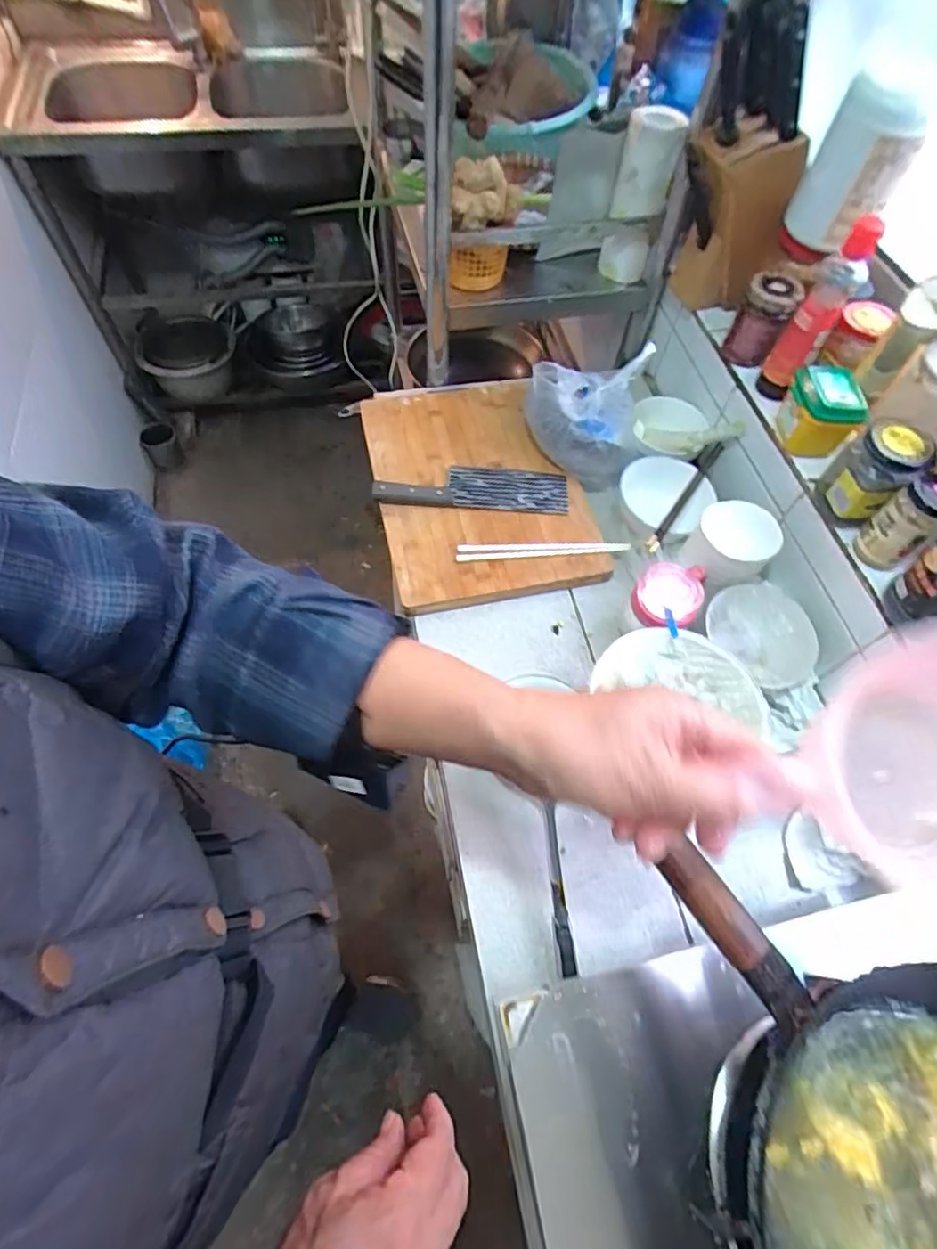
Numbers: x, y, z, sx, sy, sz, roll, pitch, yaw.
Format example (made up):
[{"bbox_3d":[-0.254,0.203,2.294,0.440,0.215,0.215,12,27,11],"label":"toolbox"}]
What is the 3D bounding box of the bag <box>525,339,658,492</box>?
[{"bbox_3d":[0.167,-0.306,0.821,0.167,0.170,0.108,13,62,4],"label":"bag"}]

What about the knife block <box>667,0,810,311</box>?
[{"bbox_3d":[0.349,-0.556,0.721,0.144,0.319,0.111,33,65,14],"label":"knife block"}]

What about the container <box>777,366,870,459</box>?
[{"bbox_3d":[0.427,-0.259,0.699,0.074,0.073,0.089,18,62,6],"label":"container"}]

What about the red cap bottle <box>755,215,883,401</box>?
[{"bbox_3d":[0.413,-0.363,0.687,0.052,0.214,0.045,31,64,13],"label":"red cap bottle"}]

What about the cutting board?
[{"bbox_3d":[0.013,-0.218,0.850,0.296,0.040,0.406,-10,63,-9],"label":"cutting board"}]

